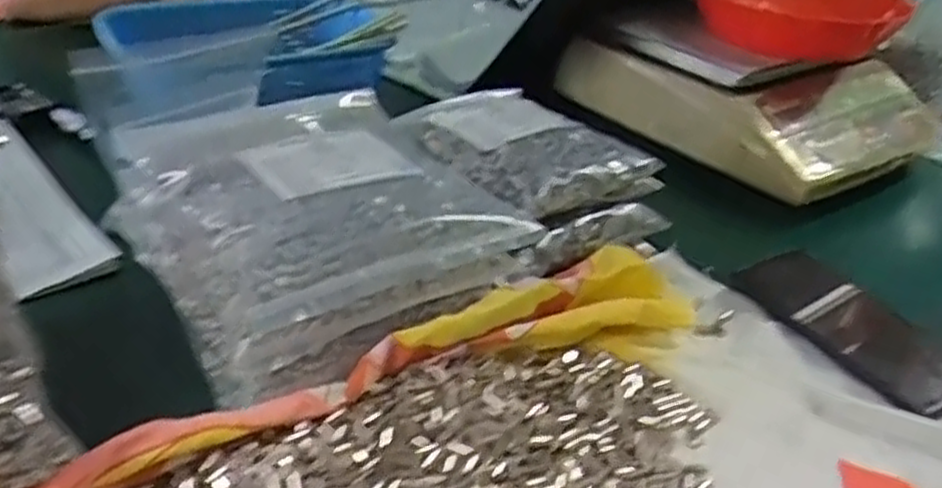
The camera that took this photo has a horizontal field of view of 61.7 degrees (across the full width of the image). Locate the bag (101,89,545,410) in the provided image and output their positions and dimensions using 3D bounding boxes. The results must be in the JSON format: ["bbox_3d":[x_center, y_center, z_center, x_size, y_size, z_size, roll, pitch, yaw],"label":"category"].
[{"bbox_3d":[-0.100,-0.020,0.514,0.193,0.085,0.214,-20,41,-35],"label":"bag"}]

